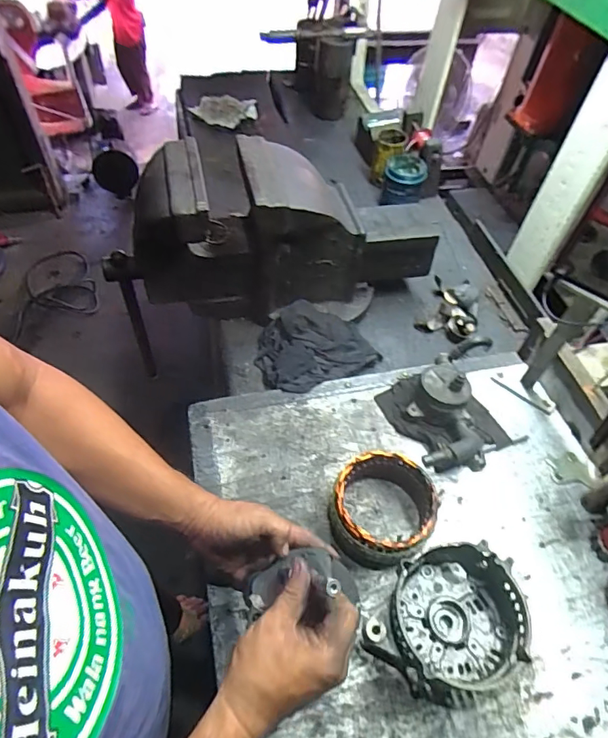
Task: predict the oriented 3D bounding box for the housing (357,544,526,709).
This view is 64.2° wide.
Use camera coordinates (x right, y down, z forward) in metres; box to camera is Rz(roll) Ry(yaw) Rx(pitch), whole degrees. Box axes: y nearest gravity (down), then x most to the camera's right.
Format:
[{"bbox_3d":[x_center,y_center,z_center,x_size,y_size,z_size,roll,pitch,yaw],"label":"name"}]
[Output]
[{"bbox_3d":[0.166,0.281,0.550,0.149,0.078,0.155,2,53,-3],"label":"housing"}]

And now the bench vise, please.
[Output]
[{"bbox_3d":[-0.047,-0.228,0.815,0.522,0.245,0.172,-15,55,-16],"label":"bench vise"}]

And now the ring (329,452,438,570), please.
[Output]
[{"bbox_3d":[0.101,0.180,0.629,0.131,0.067,0.136,18,53,9],"label":"ring"}]

